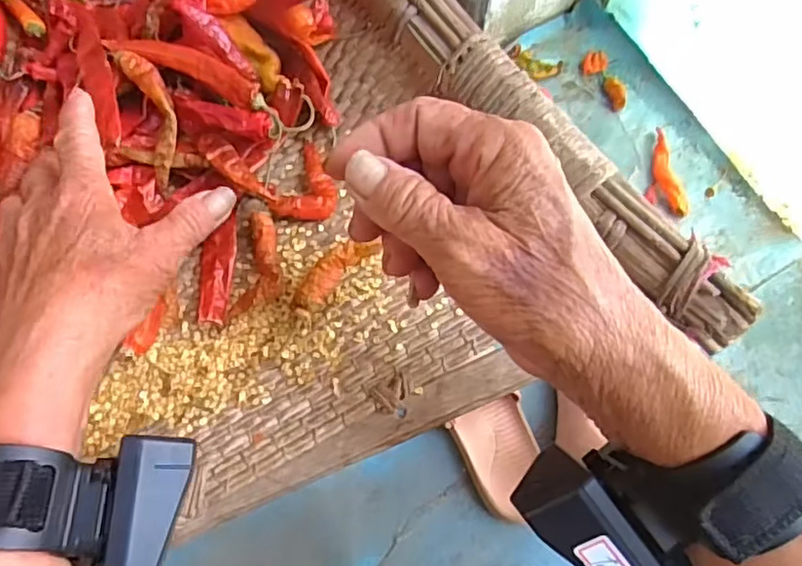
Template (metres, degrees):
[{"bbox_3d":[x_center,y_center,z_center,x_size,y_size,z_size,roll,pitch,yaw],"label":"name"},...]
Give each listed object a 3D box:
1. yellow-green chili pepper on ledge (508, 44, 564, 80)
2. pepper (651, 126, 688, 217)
[{"bbox_3d":[0.194,-0.323,0.894,0.079,0.021,0.047,23,70,7],"label":"yellow-green chili pepper on ledge"},{"bbox_3d":[0.363,-0.154,0.841,0.031,0.024,0.139,-5,69,-3],"label":"pepper"}]

